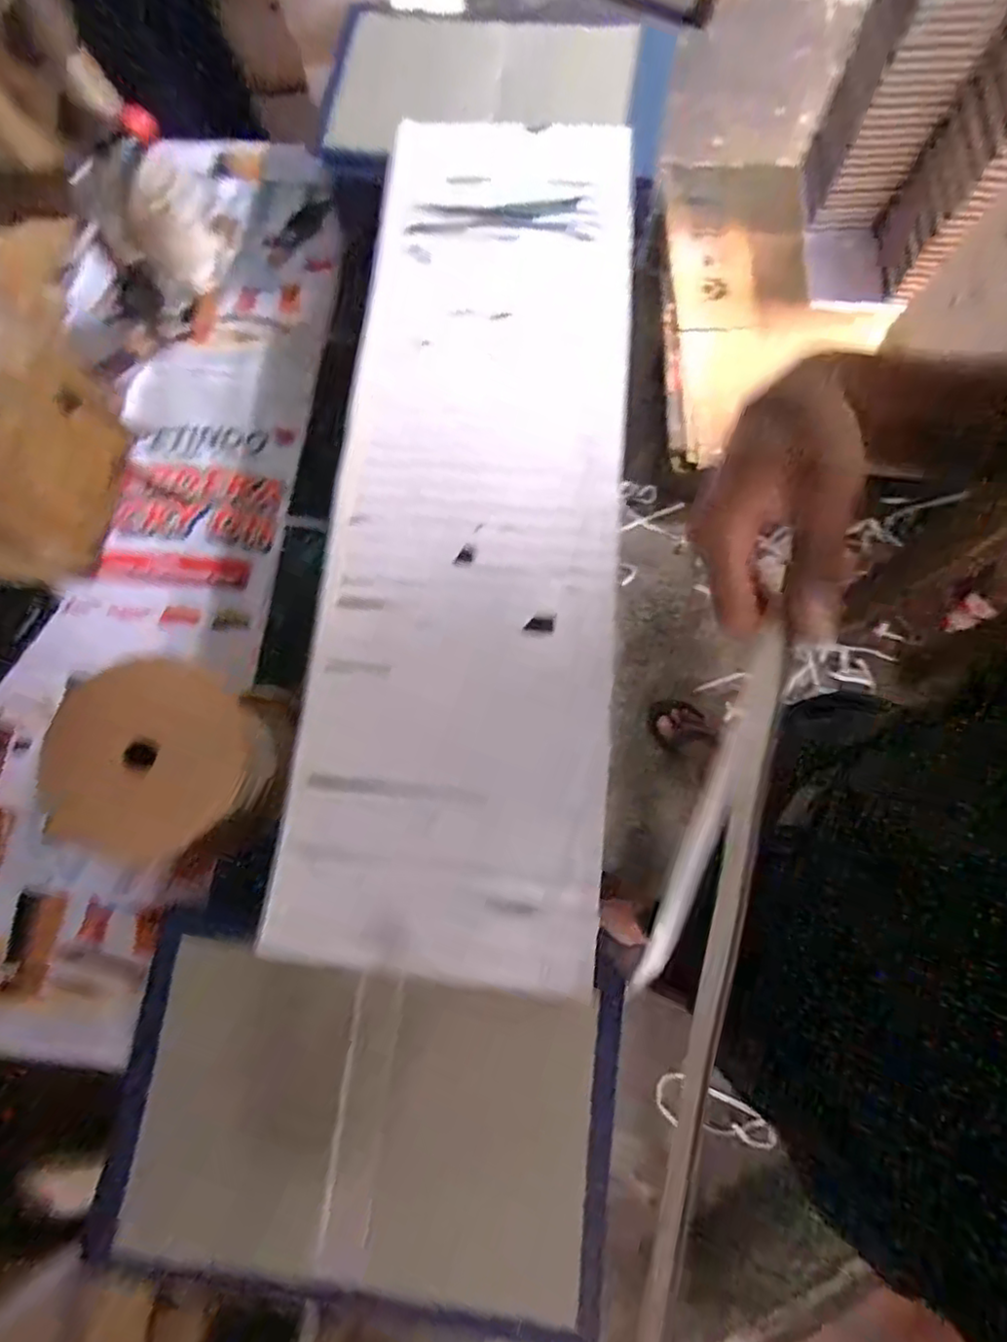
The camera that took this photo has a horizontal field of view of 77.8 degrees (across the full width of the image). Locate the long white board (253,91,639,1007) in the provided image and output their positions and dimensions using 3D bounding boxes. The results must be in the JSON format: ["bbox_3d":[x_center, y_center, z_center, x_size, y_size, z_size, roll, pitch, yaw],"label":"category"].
[{"bbox_3d":[-0.018,-0.138,0.457,0.204,0.019,0.656,4,75,2],"label":"long white board"}]

